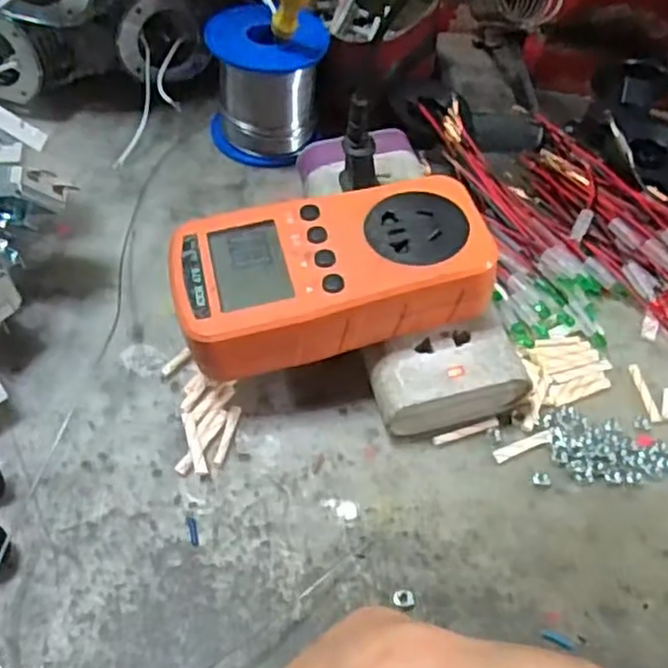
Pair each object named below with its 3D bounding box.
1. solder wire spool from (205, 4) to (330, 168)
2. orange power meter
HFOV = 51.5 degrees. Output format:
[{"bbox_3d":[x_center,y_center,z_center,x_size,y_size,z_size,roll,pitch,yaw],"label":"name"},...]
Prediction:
[{"bbox_3d":[-0.038,-0.142,0.395,0.065,0.069,0.058,-1,52,-6],"label":"solder wire spool"},{"bbox_3d":[-0.001,-0.027,0.285,0.124,0.033,0.067,-8,54,-12],"label":"orange power meter"}]

